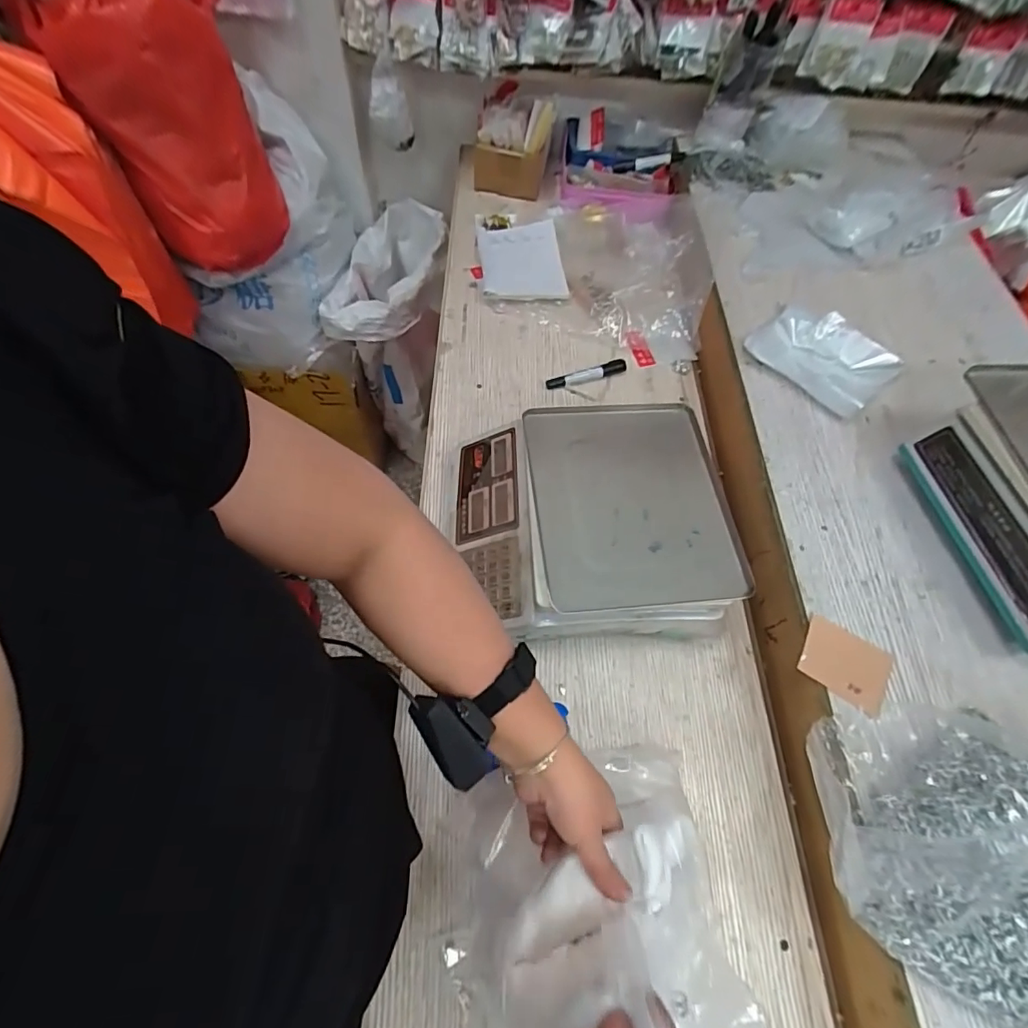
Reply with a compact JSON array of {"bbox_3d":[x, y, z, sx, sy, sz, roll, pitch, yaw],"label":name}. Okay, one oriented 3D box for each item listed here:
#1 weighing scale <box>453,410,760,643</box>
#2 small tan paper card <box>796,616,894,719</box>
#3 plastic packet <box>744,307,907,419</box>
[{"bbox_3d":[0.084,0.006,0.628,0.312,0.098,0.278,-2,61,-6],"label":"weighing scale"},{"bbox_3d":[0.349,0.160,0.549,0.084,0.005,0.068,29,78,23],"label":"small tan paper card"},{"bbox_3d":[0.448,-0.235,0.749,0.146,0.034,0.183,-39,71,-22],"label":"plastic packet"}]

